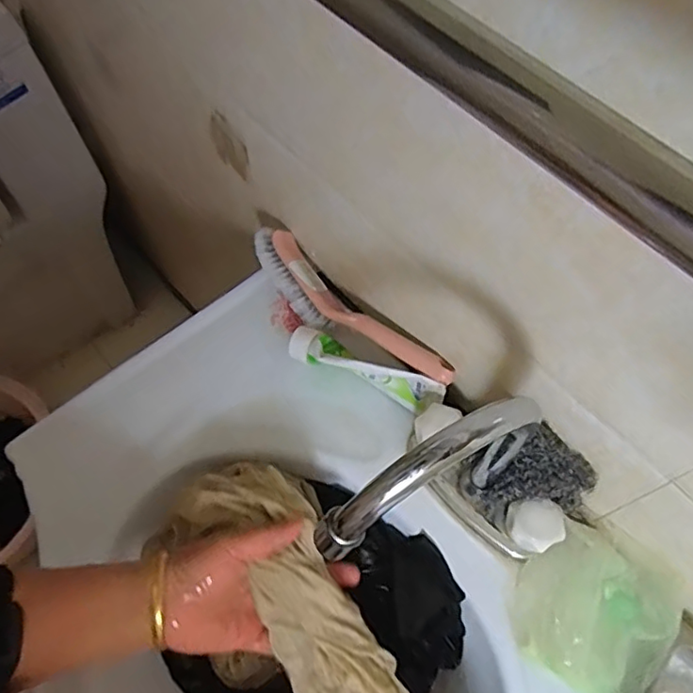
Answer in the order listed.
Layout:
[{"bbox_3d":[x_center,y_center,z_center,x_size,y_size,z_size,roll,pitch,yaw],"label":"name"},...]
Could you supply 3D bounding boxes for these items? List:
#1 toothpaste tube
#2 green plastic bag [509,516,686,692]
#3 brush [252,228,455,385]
[{"bbox_3d":[0.017,0.018,0.534,0.145,0.044,0.029,23,67,12],"label":"toothpaste tube"},{"bbox_3d":[0.189,0.200,0.454,0.107,0.041,0.113,39,70,18],"label":"green plastic bag"},{"bbox_3d":[-0.006,-0.030,0.556,0.051,0.055,0.234,-40,70,-17],"label":"brush"}]

